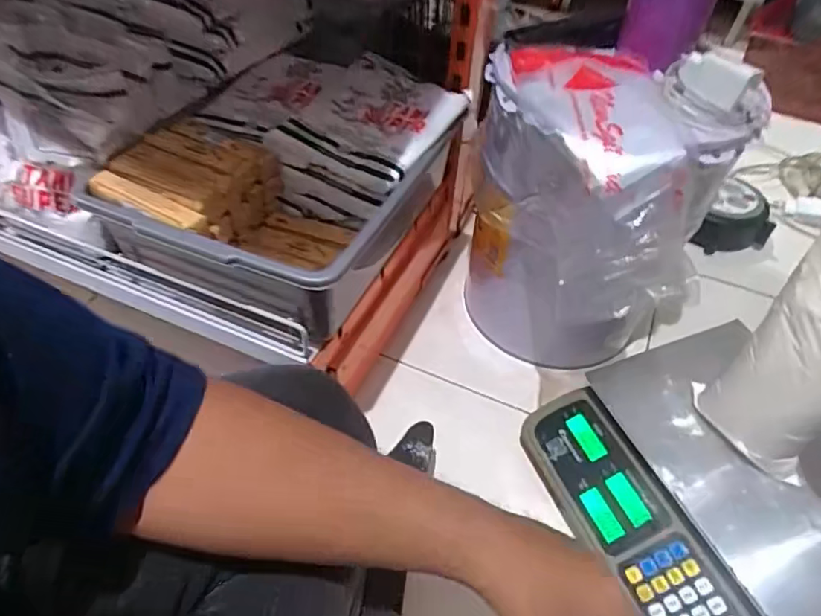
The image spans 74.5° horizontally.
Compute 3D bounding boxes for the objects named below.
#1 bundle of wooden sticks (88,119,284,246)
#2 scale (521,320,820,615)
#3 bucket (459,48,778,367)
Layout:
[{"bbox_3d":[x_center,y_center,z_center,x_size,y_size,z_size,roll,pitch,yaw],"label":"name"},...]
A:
[{"bbox_3d":[-0.241,-0.128,0.594,0.142,0.073,0.148,19,49,13],"label":"bundle of wooden sticks"},{"bbox_3d":[0.333,0.202,0.599,0.304,0.108,0.325,-15,50,-17],"label":"scale"},{"bbox_3d":[0.230,-0.081,0.687,0.279,0.391,0.279,2,48,-2],"label":"bucket"}]

